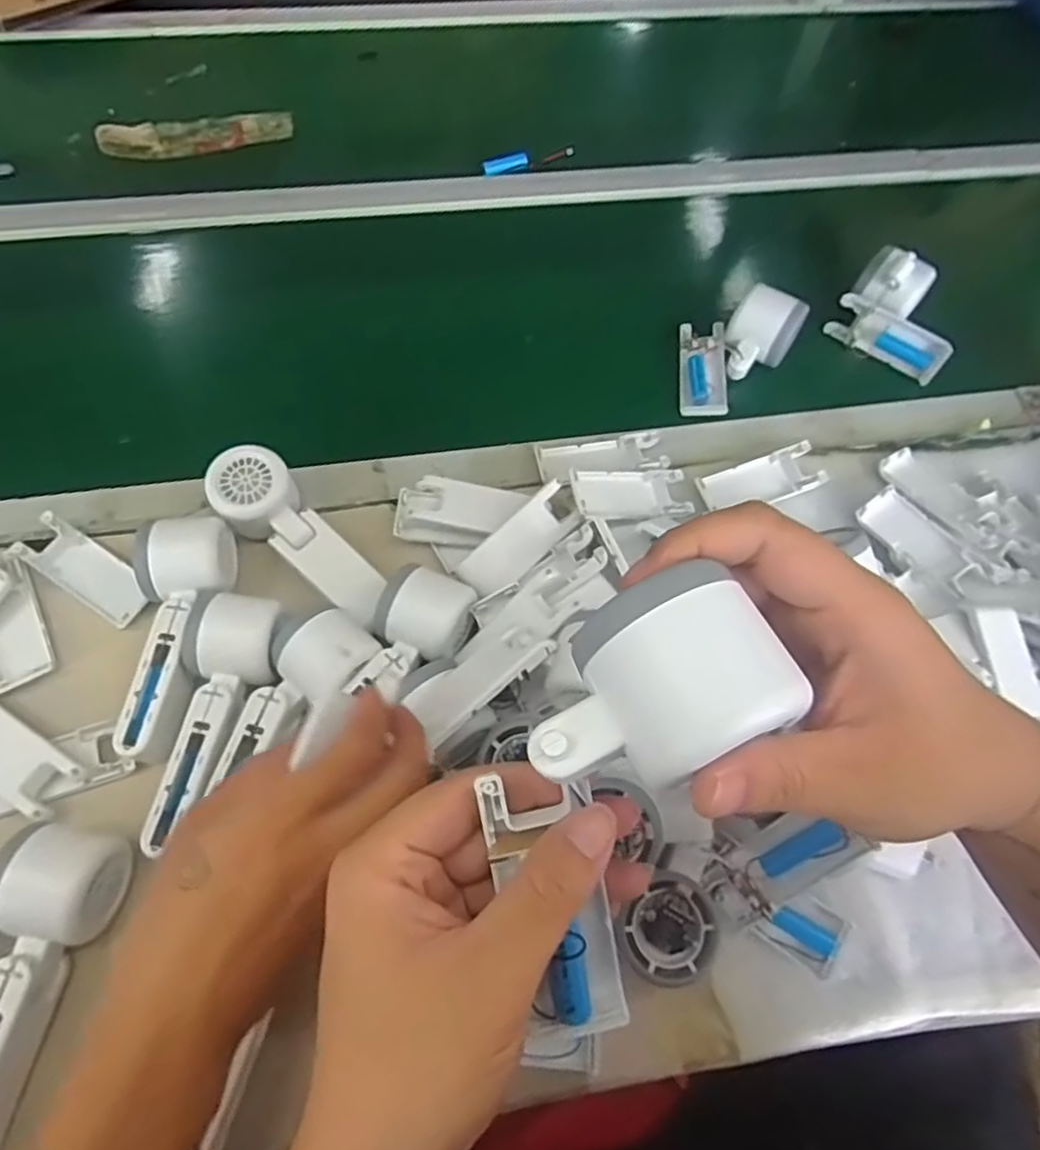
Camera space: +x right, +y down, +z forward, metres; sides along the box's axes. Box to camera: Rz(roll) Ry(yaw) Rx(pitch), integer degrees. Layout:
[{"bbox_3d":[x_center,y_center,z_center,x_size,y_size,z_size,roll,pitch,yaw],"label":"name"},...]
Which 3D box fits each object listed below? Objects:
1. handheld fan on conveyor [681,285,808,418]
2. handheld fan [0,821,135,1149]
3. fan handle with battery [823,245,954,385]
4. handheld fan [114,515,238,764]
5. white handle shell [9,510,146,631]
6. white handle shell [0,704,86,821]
[{"bbox_3d":[0.193,-0.191,0.598,0.095,0.049,0.106,9,64,1],"label":"handheld fan on conveyor"},{"bbox_3d":[-0.278,0.223,0.376,0.066,0.051,0.167,17,64,5],"label":"handheld fan"},{"bbox_3d":[0.353,-0.239,0.637,0.106,0.082,0.065,38,68,14],"label":"fan handle with battery"},{"bbox_3d":[-0.230,0.038,0.466,0.054,0.050,0.158,-4,64,-5],"label":"handheld fan"},{"bbox_3d":[-0.317,-0.003,0.505,0.102,0.017,0.040,30,66,11],"label":"white handle shell"},{"bbox_3d":[-0.327,0.115,0.444,0.096,0.011,0.039,30,66,11],"label":"white handle shell"}]

